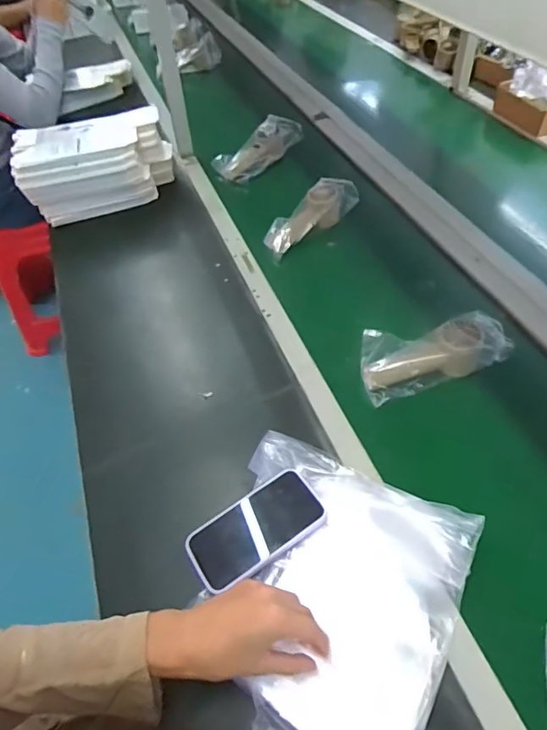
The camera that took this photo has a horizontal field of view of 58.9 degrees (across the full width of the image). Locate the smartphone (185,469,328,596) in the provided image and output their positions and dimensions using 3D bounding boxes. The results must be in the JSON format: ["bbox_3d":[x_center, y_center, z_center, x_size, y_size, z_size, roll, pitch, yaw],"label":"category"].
[{"bbox_3d":[-0.019,0.178,0.531,0.148,0.017,0.077,-29,55,-19],"label":"smartphone"}]

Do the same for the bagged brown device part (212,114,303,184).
[{"bbox_3d":[-0.030,-0.464,1.037,0.199,0.036,0.090,-39,57,-8],"label":"bagged brown device part"}]

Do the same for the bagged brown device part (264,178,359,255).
[{"bbox_3d":[0.060,-0.274,0.874,0.185,0.088,0.071,-35,57,-22],"label":"bagged brown device part"}]

